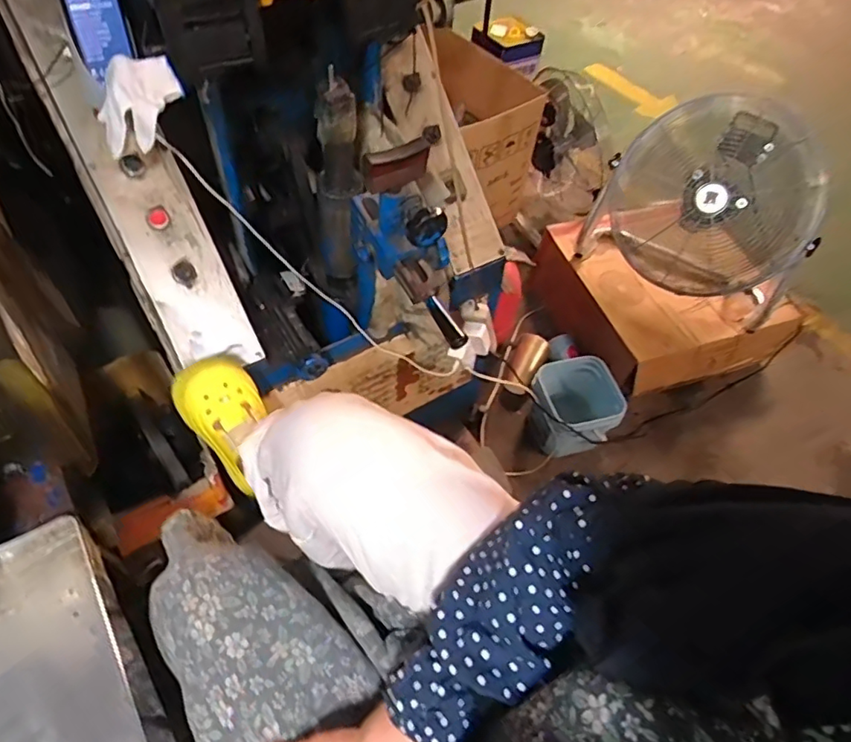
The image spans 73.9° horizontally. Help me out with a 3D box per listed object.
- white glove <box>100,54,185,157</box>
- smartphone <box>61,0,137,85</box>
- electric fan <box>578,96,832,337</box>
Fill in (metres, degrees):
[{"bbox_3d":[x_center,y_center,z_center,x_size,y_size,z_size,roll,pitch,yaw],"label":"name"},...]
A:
[{"bbox_3d":[-0.363,-0.336,0.719,0.112,0.103,0.060,-15,55,-14],"label":"white glove"},{"bbox_3d":[-0.445,-0.481,0.771,0.012,0.139,0.073,33,51,32],"label":"smartphone"},{"bbox_3d":[0.779,-0.431,1.518,0.592,0.570,0.330,9,53,4],"label":"electric fan"}]

